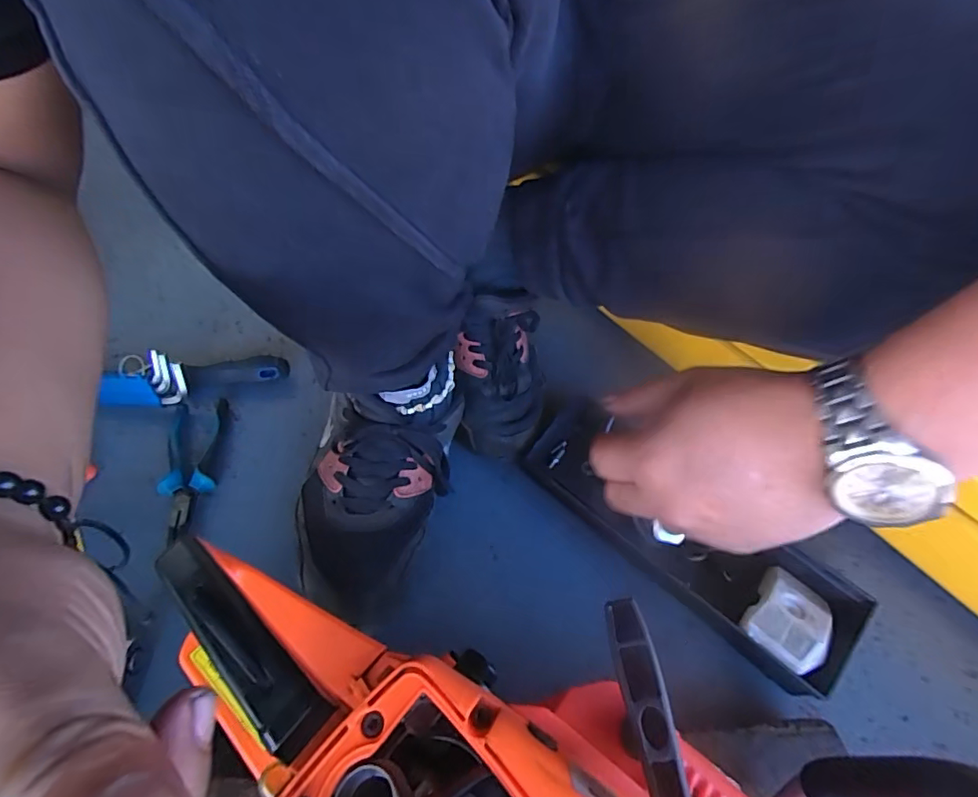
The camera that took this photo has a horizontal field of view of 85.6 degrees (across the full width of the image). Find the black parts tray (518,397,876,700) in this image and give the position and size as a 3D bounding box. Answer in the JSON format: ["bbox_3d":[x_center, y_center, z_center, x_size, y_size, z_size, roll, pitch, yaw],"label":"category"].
[{"bbox_3d":[0.160,0.110,0.456,0.107,0.043,0.289,-38,58,-26],"label":"black parts tray"}]

